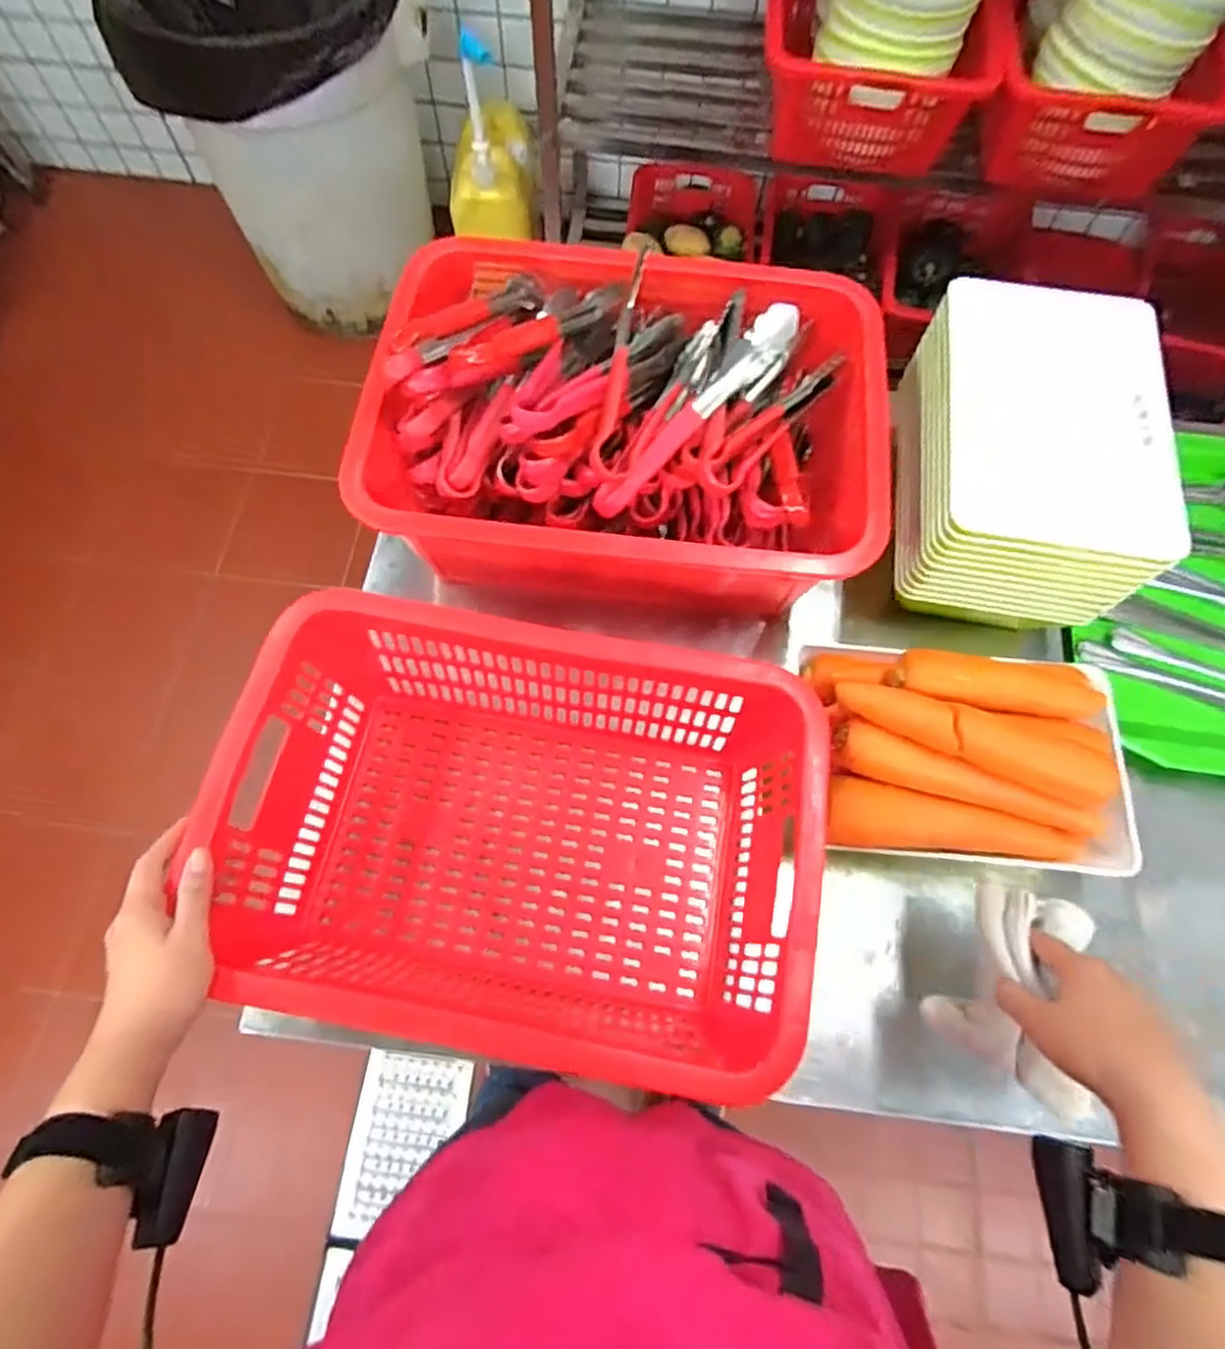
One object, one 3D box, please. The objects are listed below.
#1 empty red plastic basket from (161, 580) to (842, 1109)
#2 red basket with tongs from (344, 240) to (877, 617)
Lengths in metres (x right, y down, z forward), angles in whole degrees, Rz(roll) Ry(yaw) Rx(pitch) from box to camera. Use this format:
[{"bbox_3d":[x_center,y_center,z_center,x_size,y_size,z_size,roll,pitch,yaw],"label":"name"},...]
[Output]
[{"bbox_3d":[-0.070,0.115,0.604,0.448,0.158,0.329,9,67,2],"label":"empty red plastic basket"},{"bbox_3d":[0.019,-0.260,0.709,0.475,0.193,0.347,6,67,1],"label":"red basket with tongs"}]

